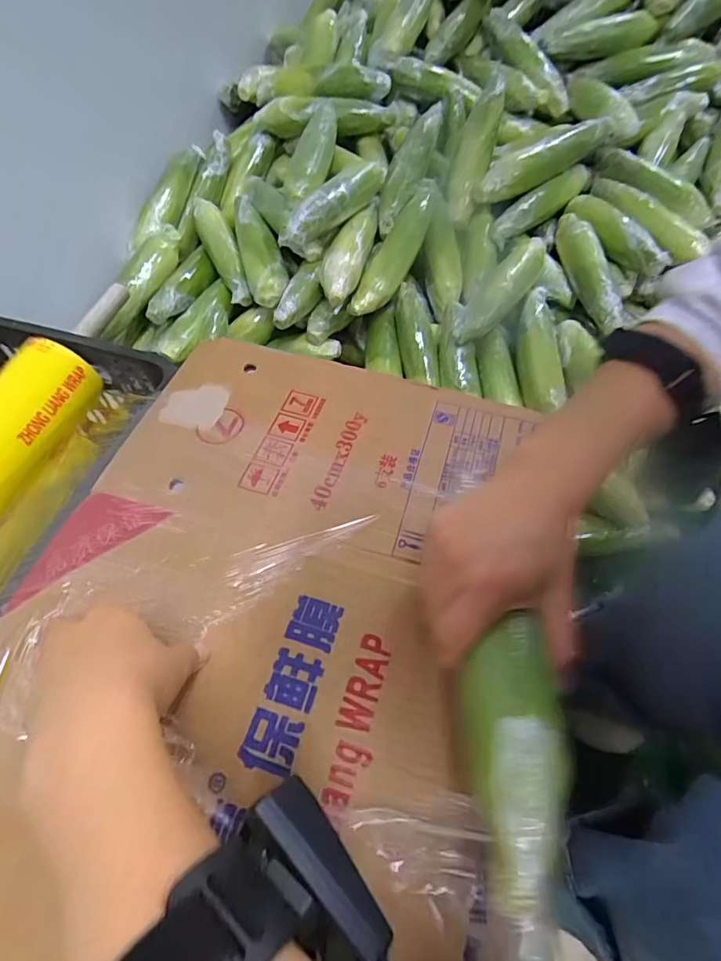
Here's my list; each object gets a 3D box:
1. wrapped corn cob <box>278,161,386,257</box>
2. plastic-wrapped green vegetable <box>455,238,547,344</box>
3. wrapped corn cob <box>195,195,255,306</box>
[{"bbox_3d":[-0.037,-0.434,0.764,0.045,0.056,0.251,30,62,18],"label":"wrapped corn cob"},{"bbox_3d":[0.224,-0.291,0.735,0.054,0.056,0.231,36,64,20],"label":"plastic-wrapped green vegetable"},{"bbox_3d":[-0.227,-0.380,0.817,0.046,0.046,0.213,-23,76,-13],"label":"wrapped corn cob"}]

